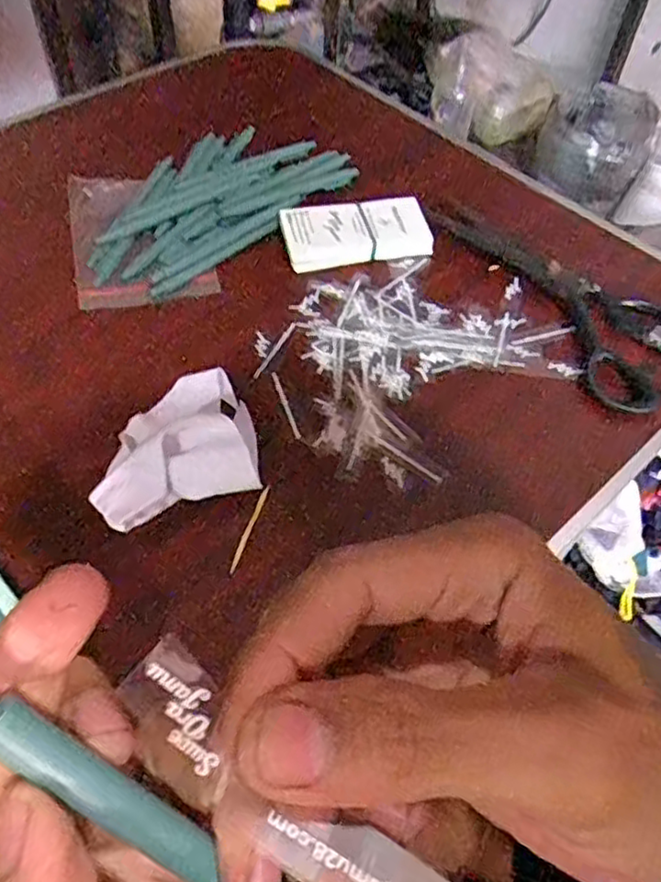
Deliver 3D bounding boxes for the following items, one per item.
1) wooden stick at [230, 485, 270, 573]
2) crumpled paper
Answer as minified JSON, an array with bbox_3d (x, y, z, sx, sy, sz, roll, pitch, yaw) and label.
[{"bbox_3d":[-0.045,0.048,0.383,0.004,0.004,0.052,18,67,10],"label":"wooden stick"},{"bbox_3d":[-0.093,-0.006,0.400,0.099,0.036,0.097,-15,56,-14],"label":"crumpled paper"}]

